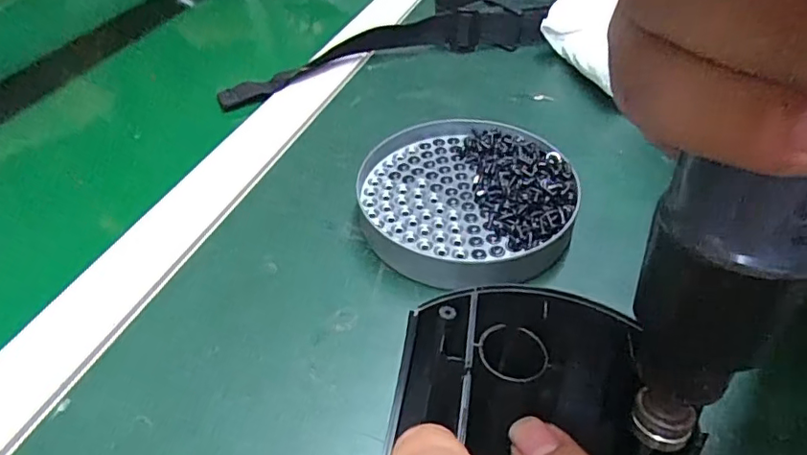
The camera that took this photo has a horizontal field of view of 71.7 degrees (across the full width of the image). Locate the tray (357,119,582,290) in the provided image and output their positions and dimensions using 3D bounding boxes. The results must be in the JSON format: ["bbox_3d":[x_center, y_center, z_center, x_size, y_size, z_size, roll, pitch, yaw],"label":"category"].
[{"bbox_3d":[0.031,-0.015,0.294,0.110,0.024,0.115,-1,44,1],"label":"tray"}]

